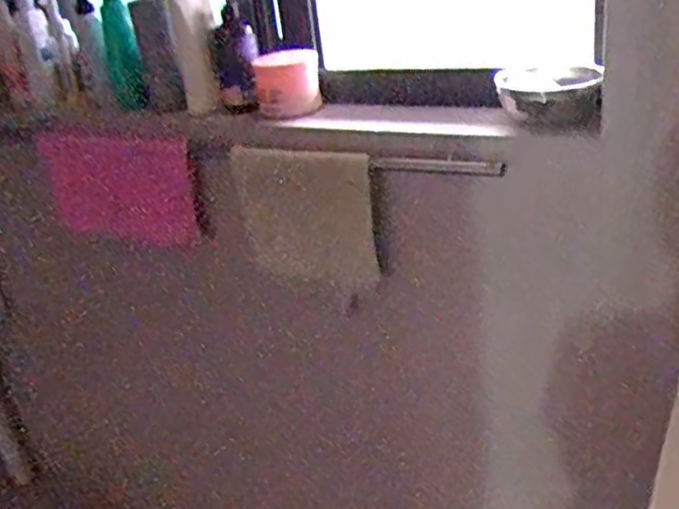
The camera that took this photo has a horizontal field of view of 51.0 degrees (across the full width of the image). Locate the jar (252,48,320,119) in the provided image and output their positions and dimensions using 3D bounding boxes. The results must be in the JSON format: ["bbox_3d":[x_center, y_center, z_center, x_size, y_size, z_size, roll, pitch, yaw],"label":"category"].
[{"bbox_3d":[-0.085,-0.291,1.173,0.106,0.087,0.105,-8,25,-1],"label":"jar"}]

